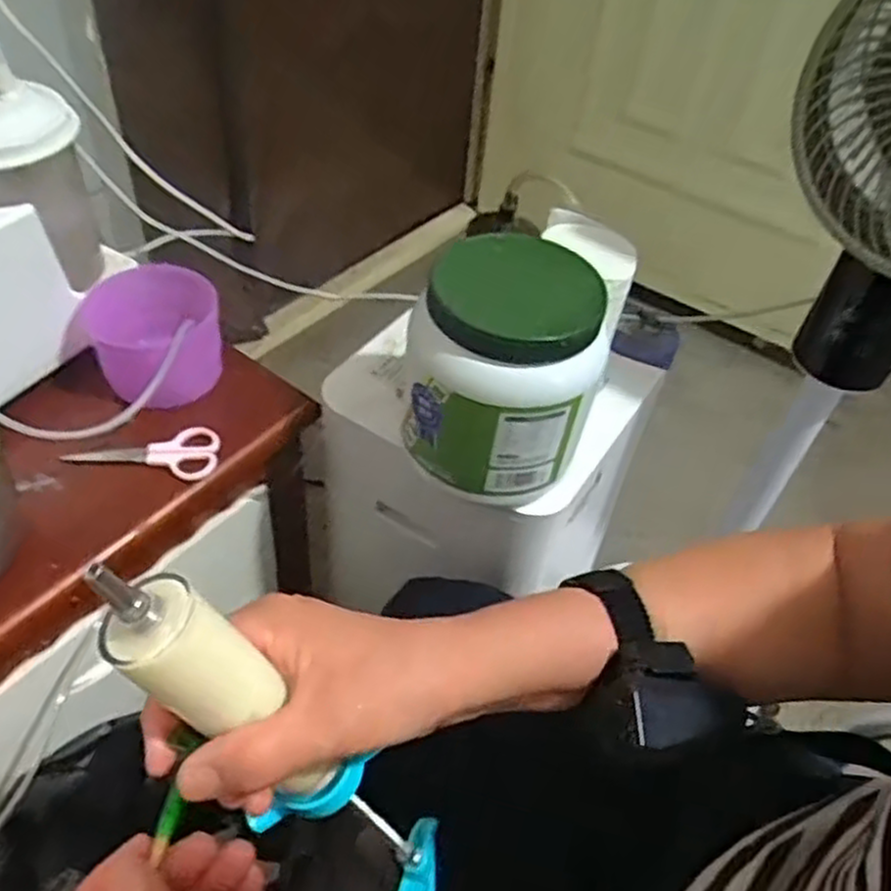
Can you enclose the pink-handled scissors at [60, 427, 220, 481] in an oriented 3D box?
[{"bbox_3d":[-0.243,0.004,0.634,0.115,0.013,0.050,5,46,-2],"label":"pink-handled scissors"}]

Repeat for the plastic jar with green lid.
[{"bbox_3d":[0.039,-0.054,0.546,0.130,0.150,0.113,12,47,5],"label":"plastic jar with green lid"}]

